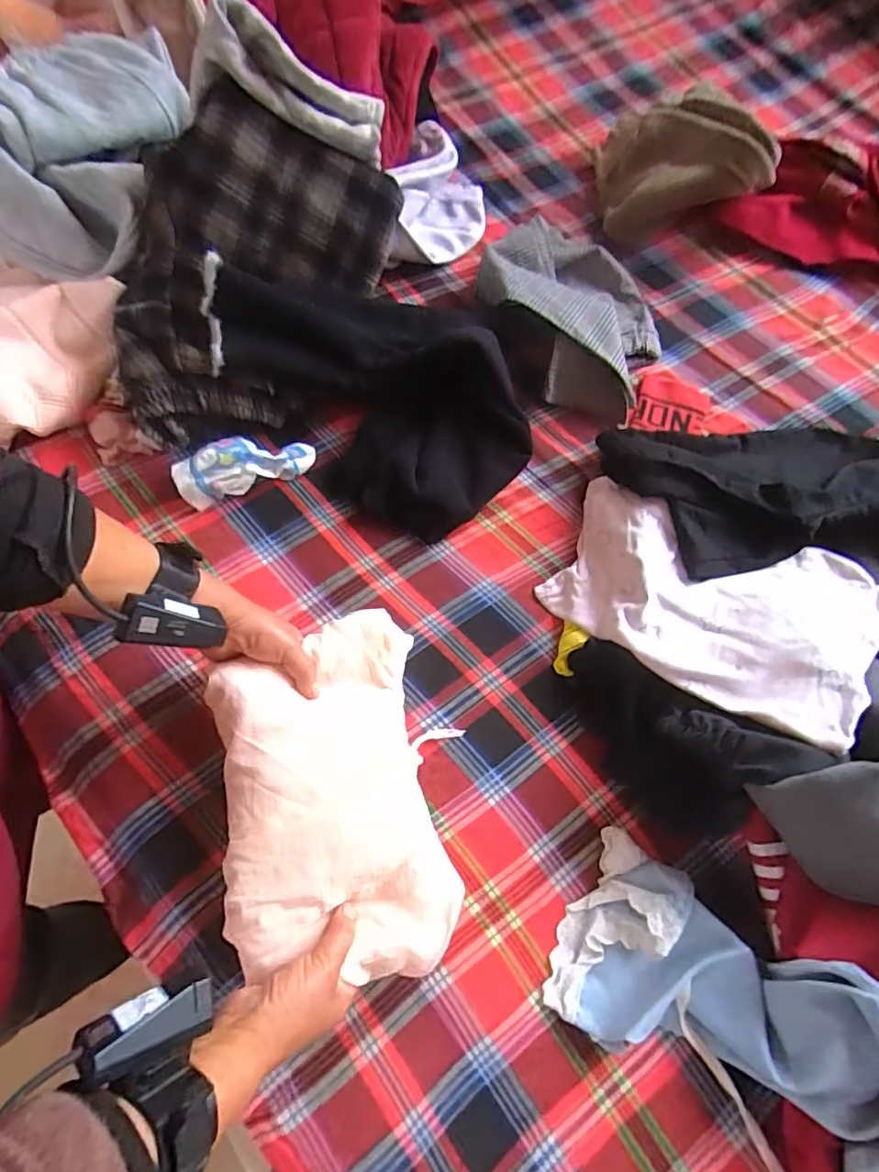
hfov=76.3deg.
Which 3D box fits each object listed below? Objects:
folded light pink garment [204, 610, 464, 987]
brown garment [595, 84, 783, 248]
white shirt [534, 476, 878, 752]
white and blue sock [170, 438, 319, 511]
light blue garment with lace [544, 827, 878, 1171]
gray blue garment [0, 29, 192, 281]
[{"bbox_3d":[-0.097,0.170,0.493,0.182,0.050,0.290,-2,67,-22],"label":"folded light pink garment"},{"bbox_3d":[0.347,-0.607,0.781,0.224,0.126,0.204,3,71,-3],"label":"brown garment"},{"bbox_3d":[0.270,0.016,0.564,0.302,0.107,0.200,30,72,6],"label":"white shirt"},{"bbox_3d":[-0.215,-0.136,0.618,0.150,0.043,0.067,-28,75,-13],"label":"white and blue sock"},{"bbox_3d":[0.242,0.358,0.468,0.281,0.086,0.165,24,70,22],"label":"light blue garment with lace"},{"bbox_3d":[-0.413,-0.495,0.618,0.239,0.111,0.269,21,71,3],"label":"gray blue garment"}]

